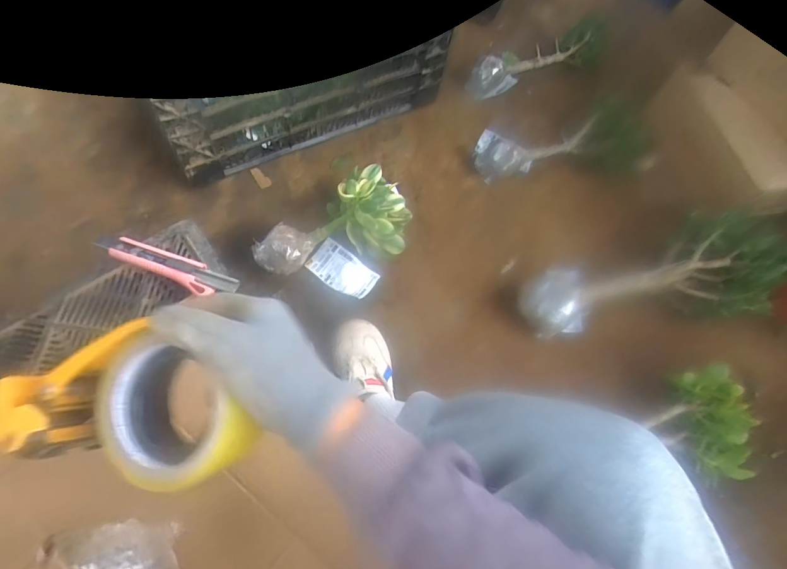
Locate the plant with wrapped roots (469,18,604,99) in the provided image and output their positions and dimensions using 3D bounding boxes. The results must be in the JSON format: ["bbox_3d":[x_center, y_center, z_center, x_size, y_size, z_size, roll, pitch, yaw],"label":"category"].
[{"bbox_3d":[0.342,-0.542,1.001,0.358,0.093,0.099,-21,69,-15],"label":"plant with wrapped roots"}]

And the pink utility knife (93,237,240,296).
[{"bbox_3d":[-0.271,-0.022,0.509,0.158,0.020,0.037,23,65,4],"label":"pink utility knife"}]

